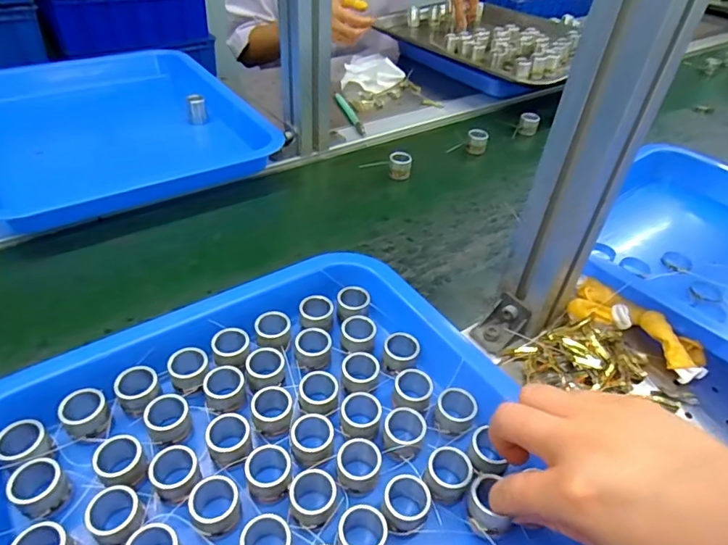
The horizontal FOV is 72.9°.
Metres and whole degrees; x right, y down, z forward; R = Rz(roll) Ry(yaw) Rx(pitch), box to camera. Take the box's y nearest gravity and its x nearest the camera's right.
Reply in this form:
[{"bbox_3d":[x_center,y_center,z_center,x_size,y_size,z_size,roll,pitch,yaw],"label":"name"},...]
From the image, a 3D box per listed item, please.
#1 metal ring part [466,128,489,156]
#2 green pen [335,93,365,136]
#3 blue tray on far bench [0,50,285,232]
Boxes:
[{"bbox_3d":[0.147,-0.168,0.636,0.025,0.027,0.027,10,41,6],"label":"metal ring part"},{"bbox_3d":[-0.019,-0.222,0.681,0.012,0.009,0.120,-10,43,-16],"label":"green pen"},{"bbox_3d":[-0.314,-0.188,0.599,0.293,0.046,0.362,-22,47,-27],"label":"blue tray on far bench"}]

